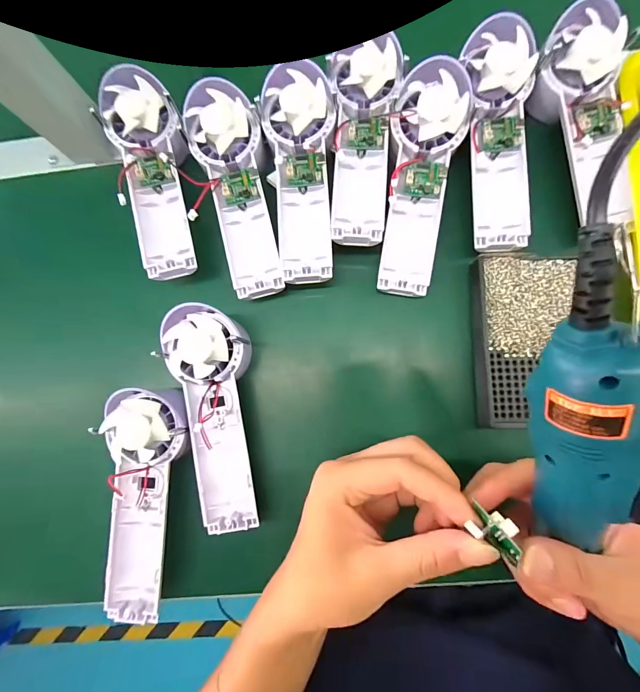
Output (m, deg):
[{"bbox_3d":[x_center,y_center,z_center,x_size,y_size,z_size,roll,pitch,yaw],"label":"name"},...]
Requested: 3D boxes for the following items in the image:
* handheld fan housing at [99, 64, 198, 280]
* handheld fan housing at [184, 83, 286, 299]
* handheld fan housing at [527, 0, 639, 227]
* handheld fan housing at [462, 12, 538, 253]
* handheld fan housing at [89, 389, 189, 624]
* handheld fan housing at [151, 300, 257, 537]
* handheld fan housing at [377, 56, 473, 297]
[{"bbox_3d":[-0.139,-0.146,0.280,0.057,0.028,0.173,-19,83,2],"label":"handheld fan housing"},{"bbox_3d":[-0.065,-0.129,0.281,0.058,0.035,0.174,-17,83,3],"label":"handheld fan housing"},{"bbox_3d":[0.222,-0.179,0.274,0.063,0.040,0.173,-16,96,3],"label":"handheld fan housing"},{"bbox_3d":[0.147,-0.164,0.265,0.051,0.034,0.169,-2,84,4],"label":"handheld fan housing"},{"bbox_3d":[-0.133,0.119,0.255,0.059,0.031,0.167,-3,84,4],"label":"handheld fan housing"},{"bbox_3d":[-0.086,0.057,0.266,0.063,0.045,0.175,-7,84,4],"label":"handheld fan housing"},{"bbox_3d":[0.078,-0.131,0.273,0.060,0.046,0.173,13,85,6],"label":"handheld fan housing"}]

